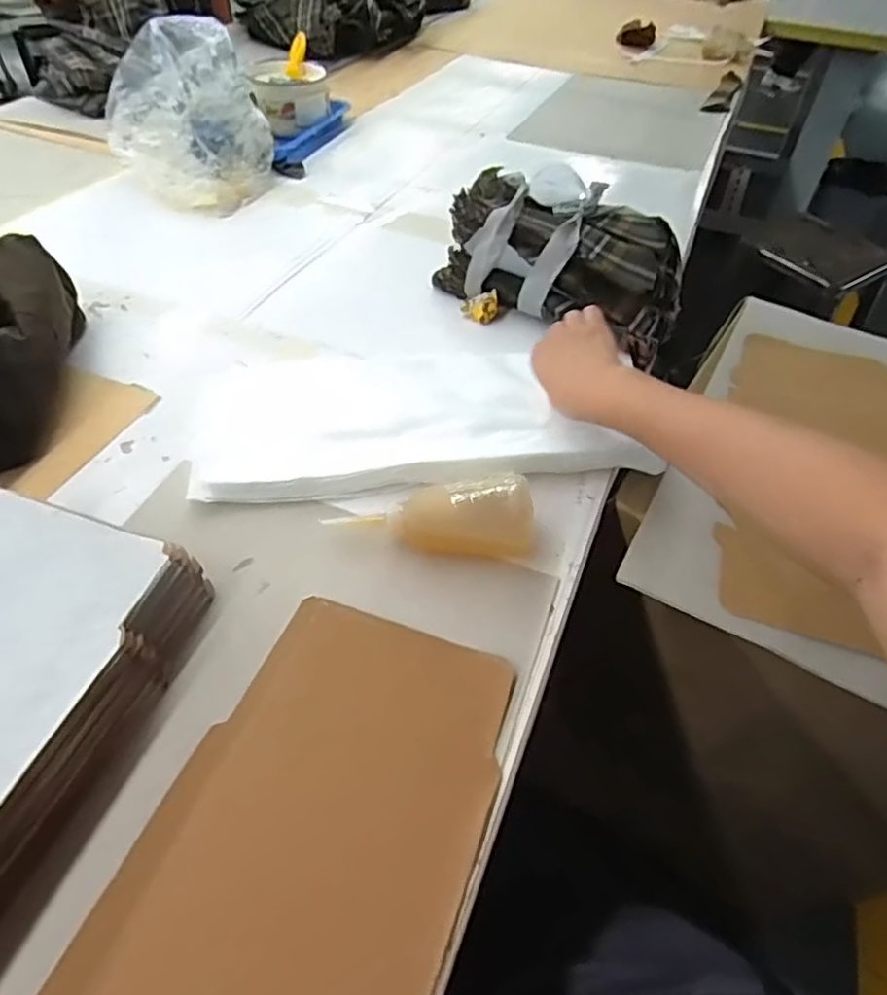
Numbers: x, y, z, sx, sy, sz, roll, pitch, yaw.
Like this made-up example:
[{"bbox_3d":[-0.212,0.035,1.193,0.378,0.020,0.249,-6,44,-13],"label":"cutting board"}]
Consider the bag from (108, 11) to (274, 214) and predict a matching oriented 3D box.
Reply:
[{"bbox_3d":[-0.366,-0.554,0.923,0.223,0.178,0.213,-18,53,-18],"label":"bag"}]

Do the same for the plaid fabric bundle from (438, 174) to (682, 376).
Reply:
[{"bbox_3d":[0.134,-0.278,0.740,0.290,0.094,0.162,25,52,17],"label":"plaid fabric bundle"}]

